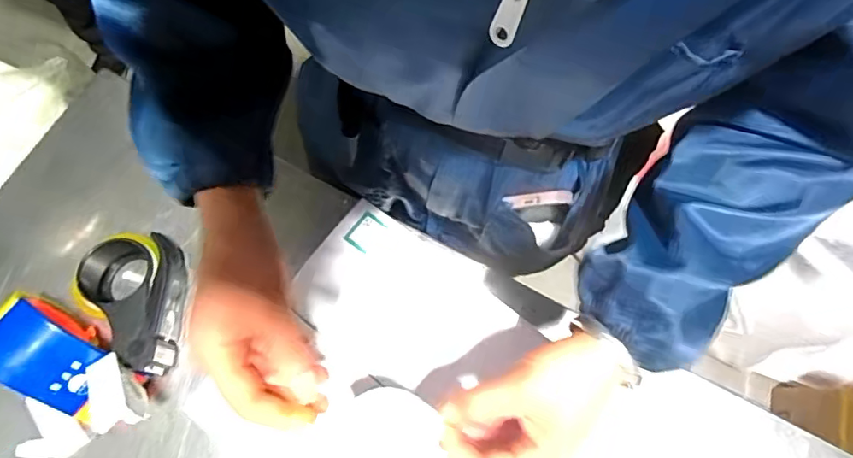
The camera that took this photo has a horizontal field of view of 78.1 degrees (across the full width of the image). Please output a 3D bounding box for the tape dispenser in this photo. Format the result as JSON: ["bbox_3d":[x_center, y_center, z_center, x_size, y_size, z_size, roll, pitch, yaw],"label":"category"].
[{"bbox_3d":[-0.333,0.079,0.596,0.100,0.063,0.162,0,72,2],"label":"tape dispenser"}]

